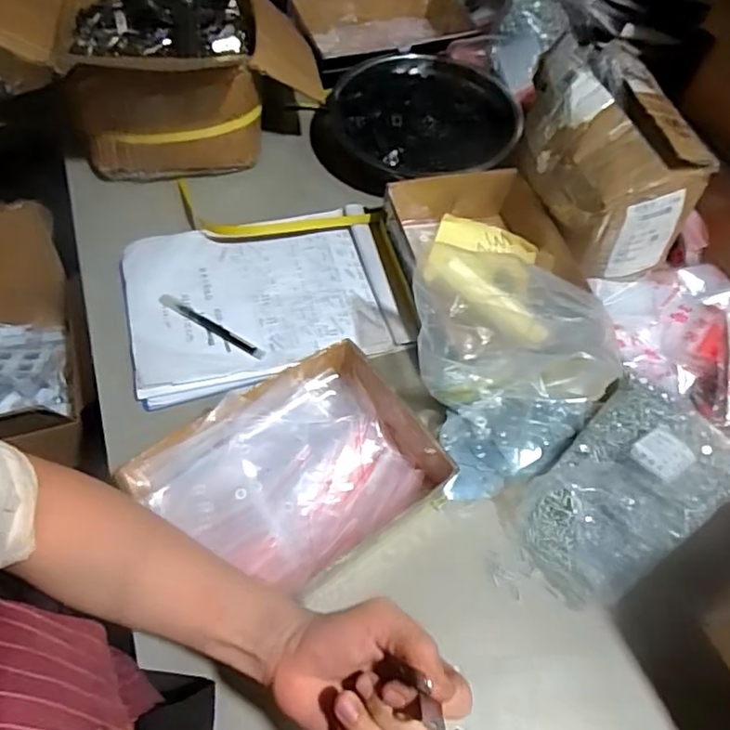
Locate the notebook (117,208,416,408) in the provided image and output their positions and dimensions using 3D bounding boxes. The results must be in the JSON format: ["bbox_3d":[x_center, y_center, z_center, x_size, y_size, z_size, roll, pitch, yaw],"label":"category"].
[{"bbox_3d":[-0.116,-0.079,0.695,0.294,0.018,0.215,-12,61,-9],"label":"notebook"}]

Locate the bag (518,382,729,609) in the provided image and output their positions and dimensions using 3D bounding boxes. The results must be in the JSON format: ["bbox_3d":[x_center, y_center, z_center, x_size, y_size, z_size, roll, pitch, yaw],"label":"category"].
[{"bbox_3d":[0.250,0.104,0.567,0.218,0.074,0.135,-29,65,-19],"label":"bag"}]

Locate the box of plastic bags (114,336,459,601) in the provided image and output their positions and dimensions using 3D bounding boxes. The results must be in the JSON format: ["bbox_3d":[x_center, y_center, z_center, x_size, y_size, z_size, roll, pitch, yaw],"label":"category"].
[{"bbox_3d":[-0.064,0.101,0.561,0.249,0.060,0.179,-33,66,-20],"label":"box of plastic bags"}]

